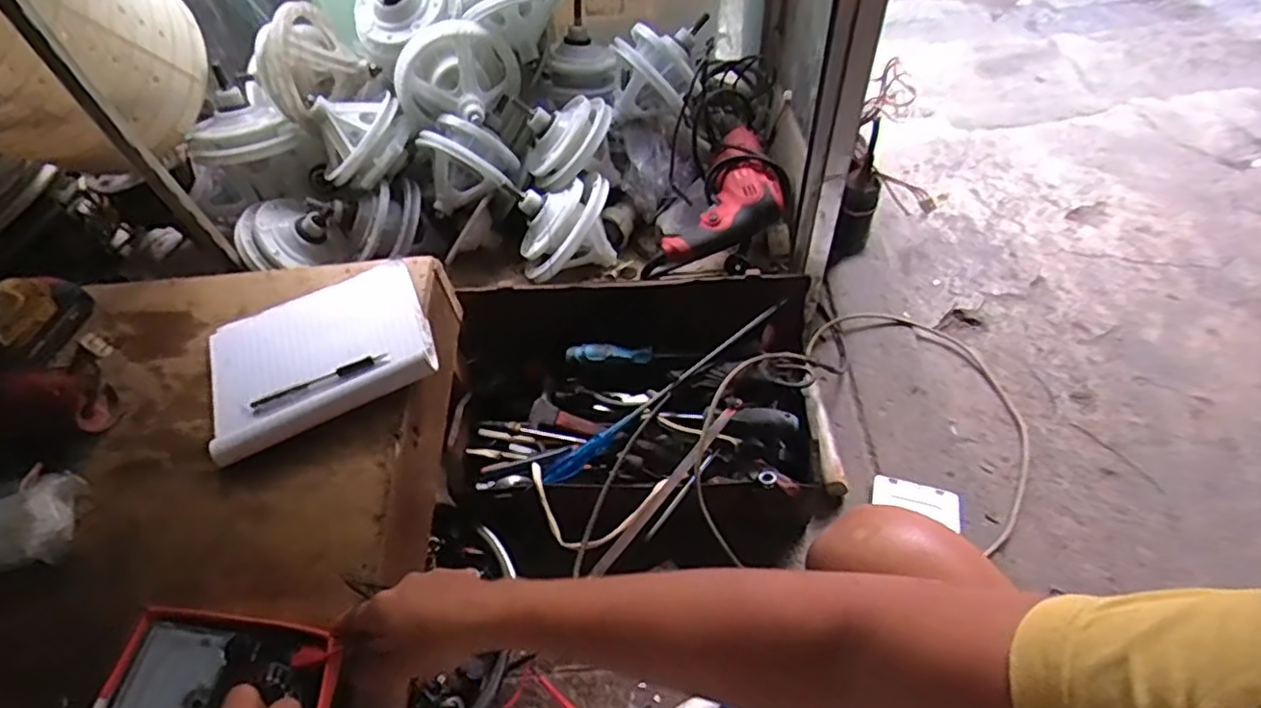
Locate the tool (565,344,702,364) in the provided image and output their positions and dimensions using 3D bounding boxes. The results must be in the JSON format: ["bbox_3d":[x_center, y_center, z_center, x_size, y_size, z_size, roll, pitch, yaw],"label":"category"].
[{"bbox_3d":[0.004,0.002,0.870,0.176,0.020,0.024,2,52,-12],"label":"tool"}]

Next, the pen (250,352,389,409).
[{"bbox_3d":[-0.309,0.024,0.652,0.135,0.009,0.015,-18,54,-9],"label":"pen"}]

